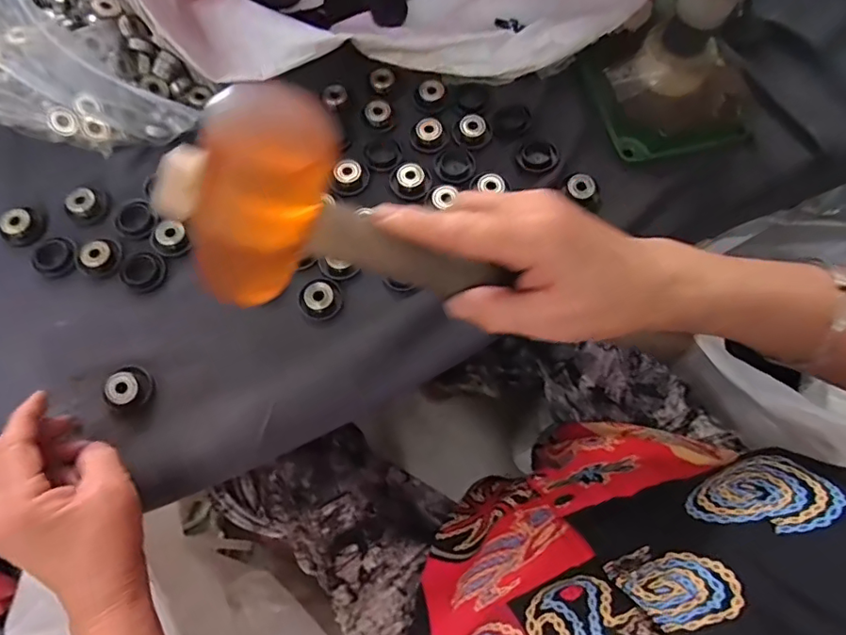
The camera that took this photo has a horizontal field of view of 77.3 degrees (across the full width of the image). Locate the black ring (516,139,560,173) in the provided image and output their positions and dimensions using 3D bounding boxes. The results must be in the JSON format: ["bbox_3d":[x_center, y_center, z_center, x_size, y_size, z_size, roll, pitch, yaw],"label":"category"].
[{"bbox_3d":[0.095,-0.133,0.435,0.032,0.008,0.030,1,72,-2],"label":"black ring"}]

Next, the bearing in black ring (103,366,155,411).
[{"bbox_3d":[-0.206,0.050,0.371,0.029,0.011,0.032,23,72,6],"label":"bearing in black ring"}]

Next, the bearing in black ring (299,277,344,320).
[{"bbox_3d":[-0.077,-0.013,0.396,0.032,0.012,0.028,-1,72,-2],"label":"bearing in black ring"}]

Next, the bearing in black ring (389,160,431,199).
[{"bbox_3d":[-0.010,-0.113,0.429,0.033,0.011,0.028,-5,72,-4],"label":"bearing in black ring"}]

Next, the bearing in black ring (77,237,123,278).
[{"bbox_3d":[-0.248,-0.047,0.405,0.033,0.010,0.030,1,72,-2],"label":"bearing in black ring"}]

